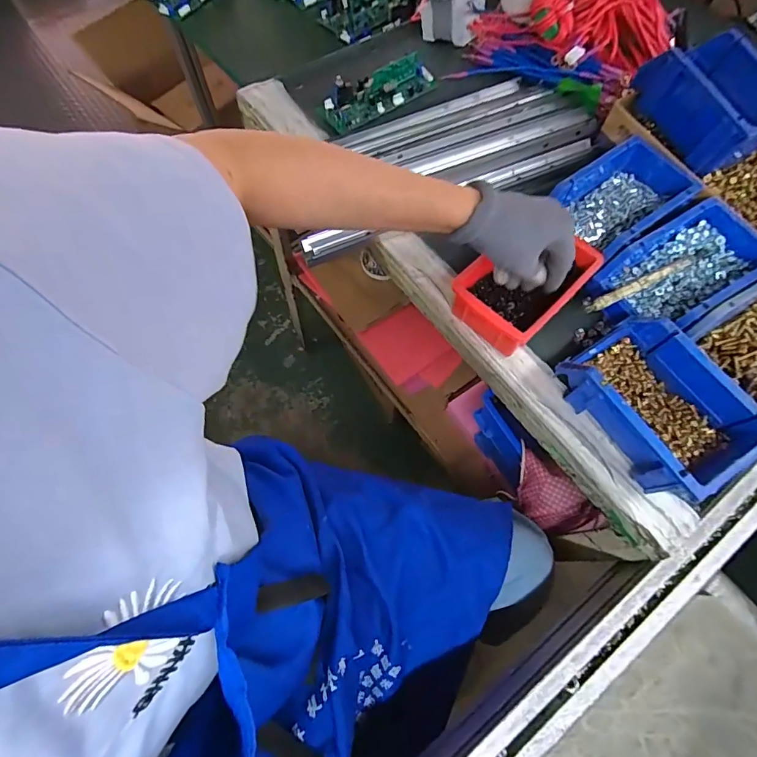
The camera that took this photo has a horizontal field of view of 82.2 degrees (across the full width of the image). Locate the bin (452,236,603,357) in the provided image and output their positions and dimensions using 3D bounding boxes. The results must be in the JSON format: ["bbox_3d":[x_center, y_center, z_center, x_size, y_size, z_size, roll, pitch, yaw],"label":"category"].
[{"bbox_3d":[0.156,-0.102,0.473,0.099,0.055,0.143,43,72,15],"label":"bin"}]

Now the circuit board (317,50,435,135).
[{"bbox_3d":[0.000,-0.406,0.613,0.182,0.032,0.056,-31,71,-12],"label":"circuit board"}]

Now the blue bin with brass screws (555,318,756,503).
[{"bbox_3d":[0.263,0.025,0.416,0.107,0.071,0.157,-30,71,-12],"label":"blue bin with brass screws"}]

